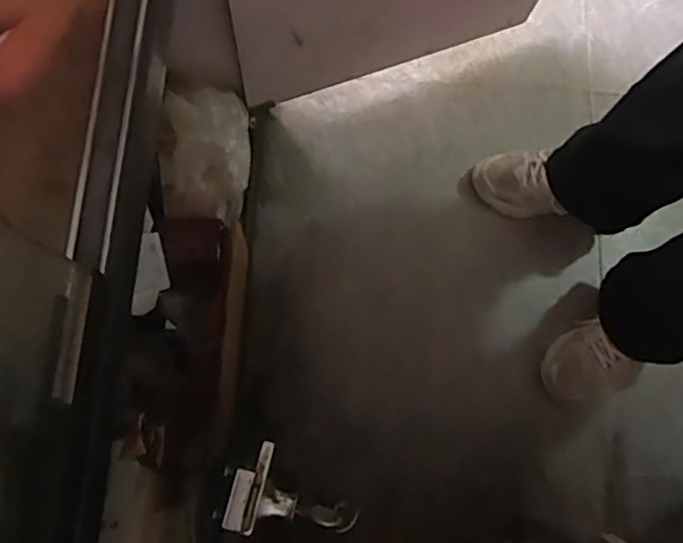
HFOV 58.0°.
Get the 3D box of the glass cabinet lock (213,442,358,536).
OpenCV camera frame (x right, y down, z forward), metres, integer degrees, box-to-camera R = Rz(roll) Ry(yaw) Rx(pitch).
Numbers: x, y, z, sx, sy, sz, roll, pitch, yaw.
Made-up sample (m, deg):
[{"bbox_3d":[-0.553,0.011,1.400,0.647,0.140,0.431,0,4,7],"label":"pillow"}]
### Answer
[{"bbox_3d":[-0.026,0.123,0.334,0.074,0.011,0.045,21,77,-13],"label":"glass cabinet lock"}]

